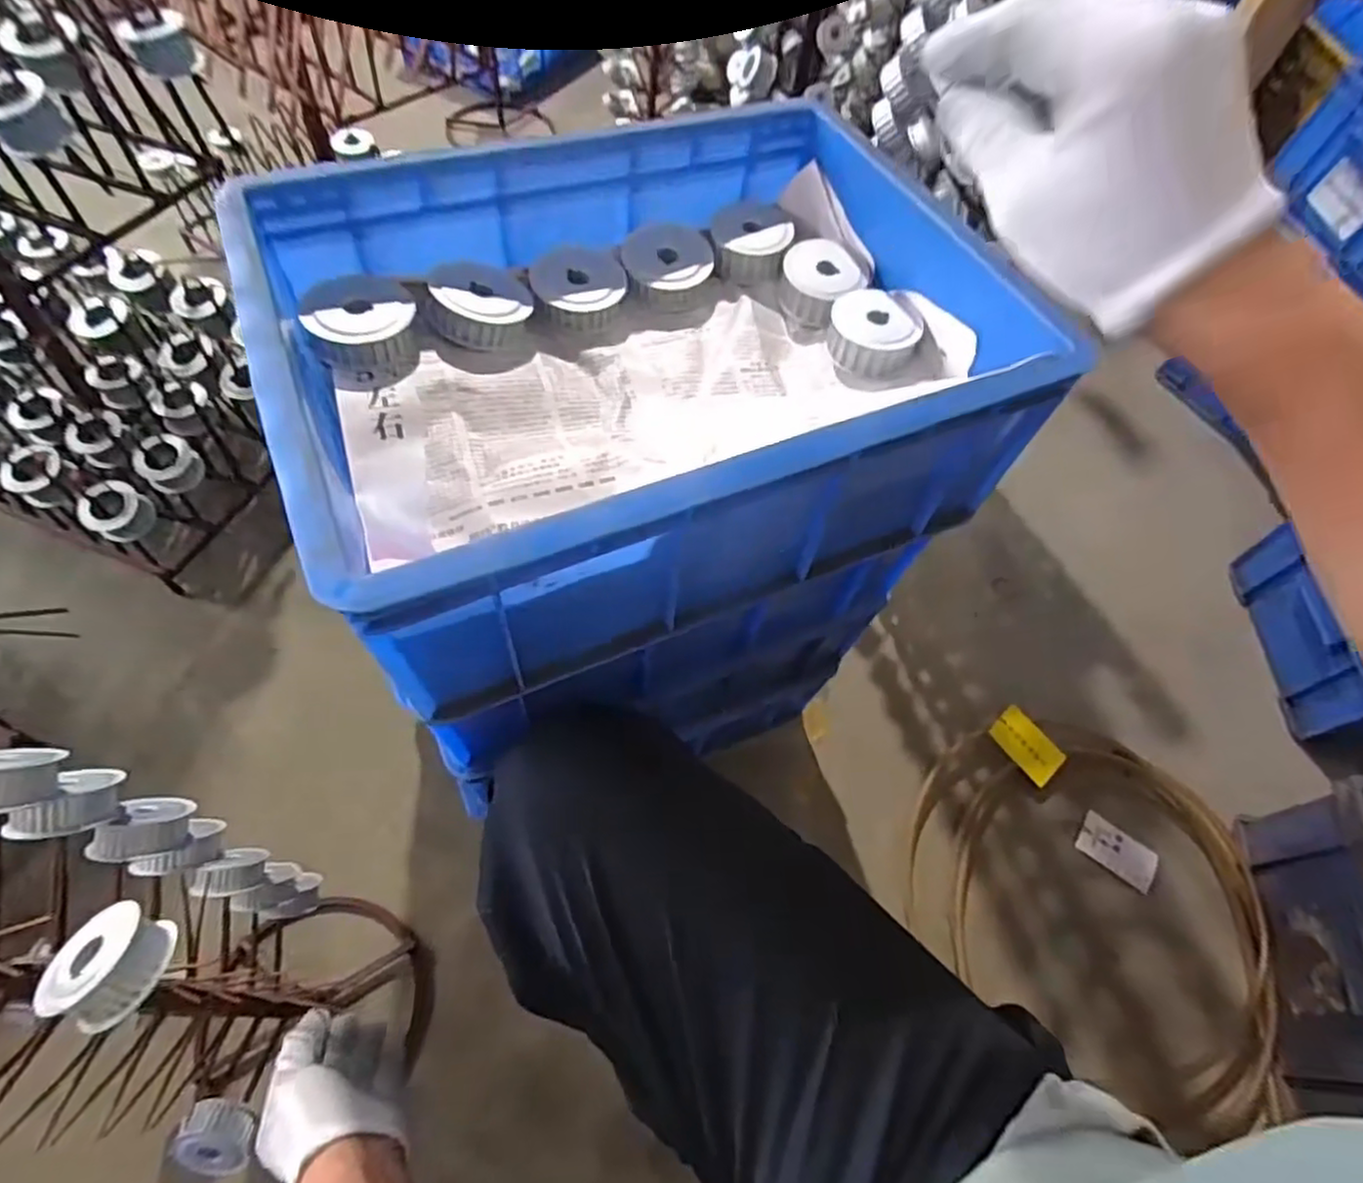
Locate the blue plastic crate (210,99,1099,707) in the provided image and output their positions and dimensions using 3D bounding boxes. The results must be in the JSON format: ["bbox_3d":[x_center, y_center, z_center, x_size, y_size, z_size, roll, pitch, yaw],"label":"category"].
[{"bbox_3d":[-0.015,-0.140,0.429,0.409,0.150,0.293,-22,65,-16],"label":"blue plastic crate"}]

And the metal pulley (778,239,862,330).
[{"bbox_3d":[0.098,-0.220,0.495,0.054,0.029,0.055,21,61,8],"label":"metal pulley"}]

